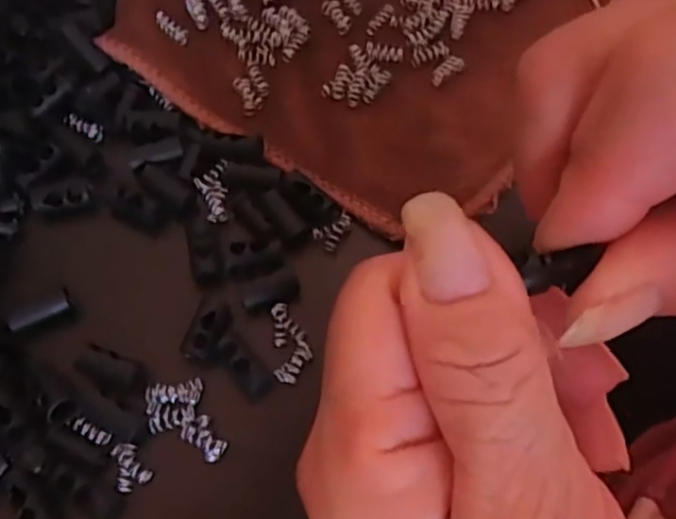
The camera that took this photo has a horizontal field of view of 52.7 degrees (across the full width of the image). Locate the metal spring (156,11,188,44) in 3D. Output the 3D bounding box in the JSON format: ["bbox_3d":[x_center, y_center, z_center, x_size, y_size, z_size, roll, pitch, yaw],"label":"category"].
[{"bbox_3d":[-0.061,-0.085,0.250,0.015,0.004,0.005,44,71,2],"label":"metal spring"}]

